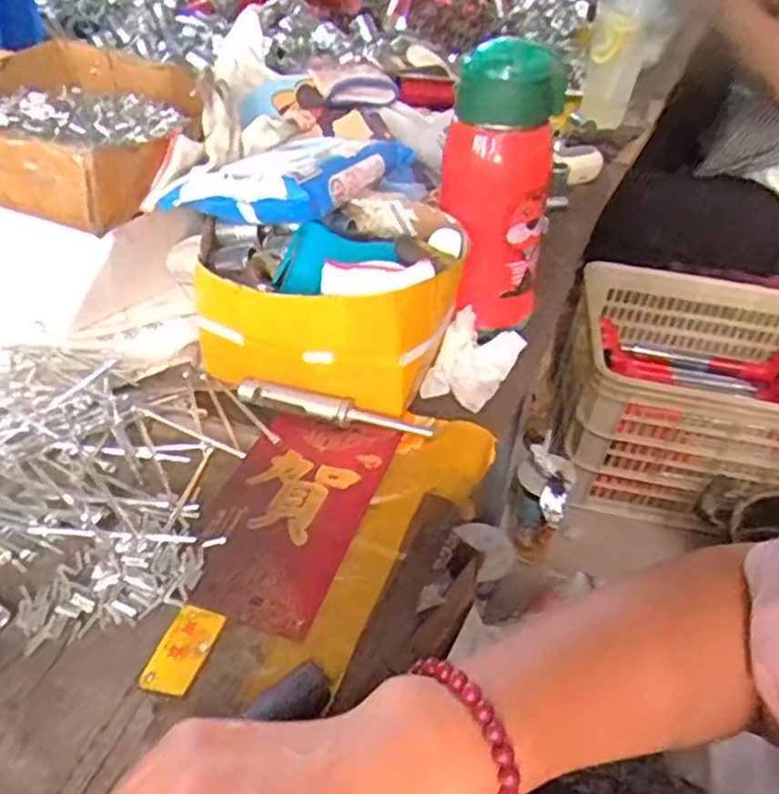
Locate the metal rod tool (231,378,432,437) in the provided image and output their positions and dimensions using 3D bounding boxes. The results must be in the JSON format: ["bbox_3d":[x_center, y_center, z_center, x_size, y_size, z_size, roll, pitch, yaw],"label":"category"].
[{"bbox_3d":[-0.038,0.007,0.472,0.135,0.013,0.015,14,41,9],"label":"metal rod tool"}]

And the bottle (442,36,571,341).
[{"bbox_3d":[0.079,-0.148,0.516,0.081,0.194,0.077,1,40,-6],"label":"bottle"}]

